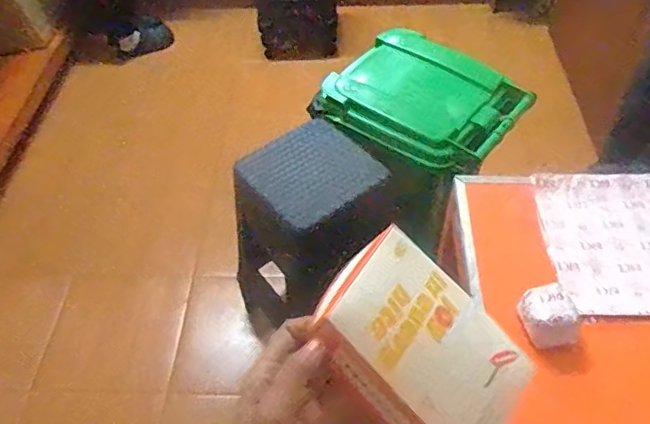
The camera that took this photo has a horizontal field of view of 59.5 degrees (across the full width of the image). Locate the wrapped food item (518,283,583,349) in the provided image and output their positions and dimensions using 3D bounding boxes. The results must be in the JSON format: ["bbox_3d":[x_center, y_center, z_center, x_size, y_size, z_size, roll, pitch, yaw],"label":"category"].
[{"bbox_3d":[0.307,0.141,0.785,0.072,0.047,0.078,-2,50,1],"label":"wrapped food item"}]

